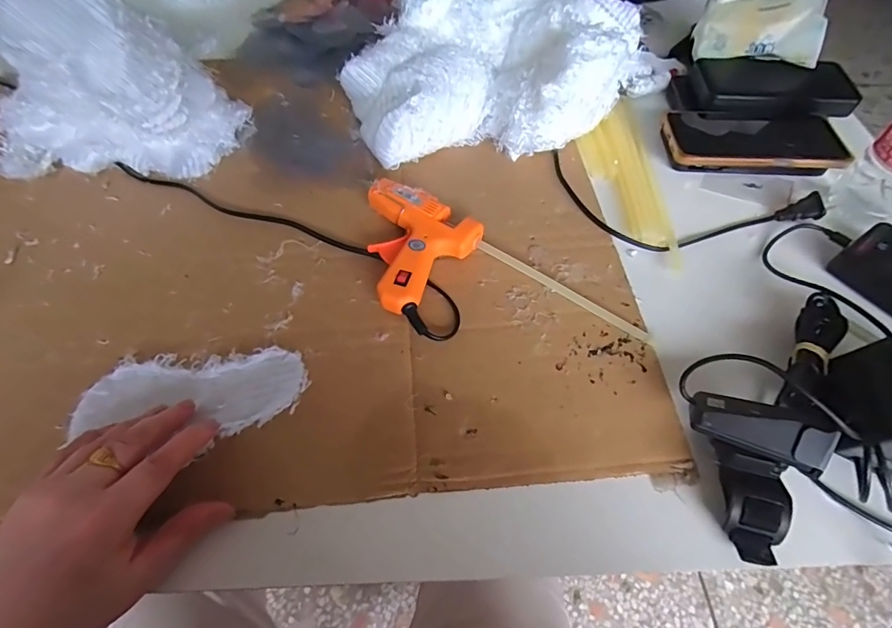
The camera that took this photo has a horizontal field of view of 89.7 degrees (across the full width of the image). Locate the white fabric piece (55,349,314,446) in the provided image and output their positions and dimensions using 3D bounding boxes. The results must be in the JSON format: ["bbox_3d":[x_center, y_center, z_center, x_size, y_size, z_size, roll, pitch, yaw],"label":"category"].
[{"bbox_3d":[-0.184,0.057,0.324,0.157,0.007,0.058,-3,57,-2],"label":"white fabric piece"}]

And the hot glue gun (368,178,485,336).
[{"bbox_3d":[-0.039,-0.056,0.388,0.109,0.028,0.118,25,60,16],"label":"hot glue gun"}]

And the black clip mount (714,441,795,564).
[{"bbox_3d":[0.193,0.118,0.283,0.037,0.026,0.066,9,58,5],"label":"black clip mount"}]

